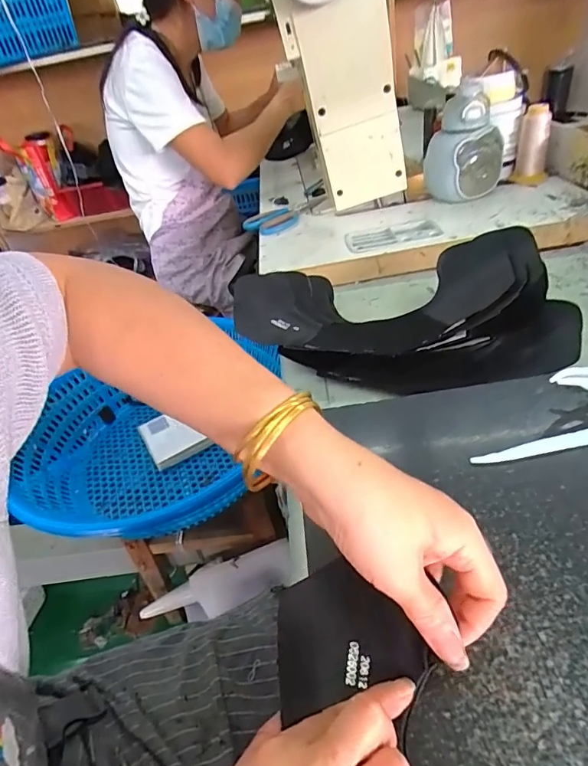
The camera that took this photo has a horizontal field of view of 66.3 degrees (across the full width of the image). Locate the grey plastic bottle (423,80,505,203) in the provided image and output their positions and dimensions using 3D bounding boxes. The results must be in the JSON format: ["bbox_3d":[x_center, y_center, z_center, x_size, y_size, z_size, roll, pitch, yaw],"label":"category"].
[{"bbox_3d":[0.285,-0.398,0.758,0.091,0.164,0.093,-25,40,-17],"label":"grey plastic bottle"}]

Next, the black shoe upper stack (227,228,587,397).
[{"bbox_3d":[0.112,-0.082,0.504,0.363,0.105,0.195,0,39,15],"label":"black shoe upper stack"}]

